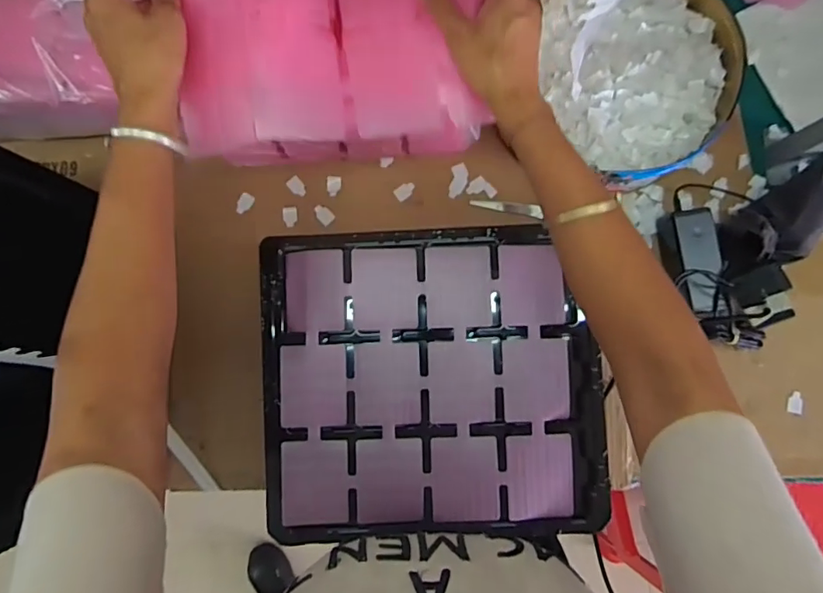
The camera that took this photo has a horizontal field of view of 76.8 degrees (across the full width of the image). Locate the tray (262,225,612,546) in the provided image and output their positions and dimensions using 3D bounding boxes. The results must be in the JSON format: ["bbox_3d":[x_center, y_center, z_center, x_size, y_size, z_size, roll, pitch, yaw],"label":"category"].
[{"bbox_3d":[0.022,0.093,0.576,0.367,0.024,0.331,-3,86,1],"label":"tray"}]

